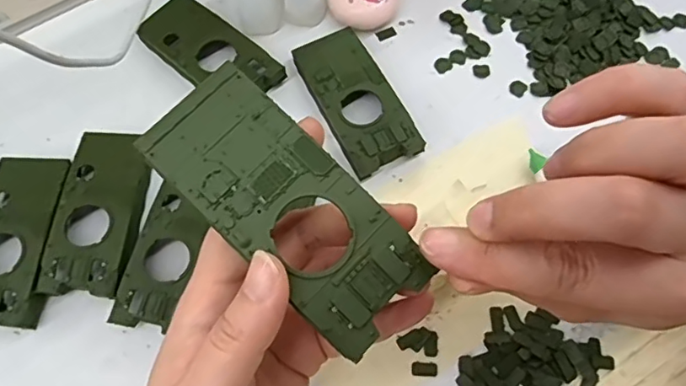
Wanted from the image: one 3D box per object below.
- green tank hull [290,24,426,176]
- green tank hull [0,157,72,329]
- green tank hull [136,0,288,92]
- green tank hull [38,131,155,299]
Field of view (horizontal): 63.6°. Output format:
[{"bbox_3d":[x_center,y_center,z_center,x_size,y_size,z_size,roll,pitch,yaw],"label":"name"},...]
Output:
[{"bbox_3d":[0.008,-0.061,0.363,0.048,0.020,0.103,-23,69,-7],"label":"green tank hull"},{"bbox_3d":[-0.194,0.028,0.333,0.046,0.020,0.103,1,68,2],"label":"green tank hull"},{"bbox_3d":[-0.092,-0.095,0.377,0.106,0.019,0.047,40,74,16],"label":"green tank hull"},{"bbox_3d":[-0.145,0.011,0.336,0.051,0.016,0.103,2,68,3],"label":"green tank hull"}]

